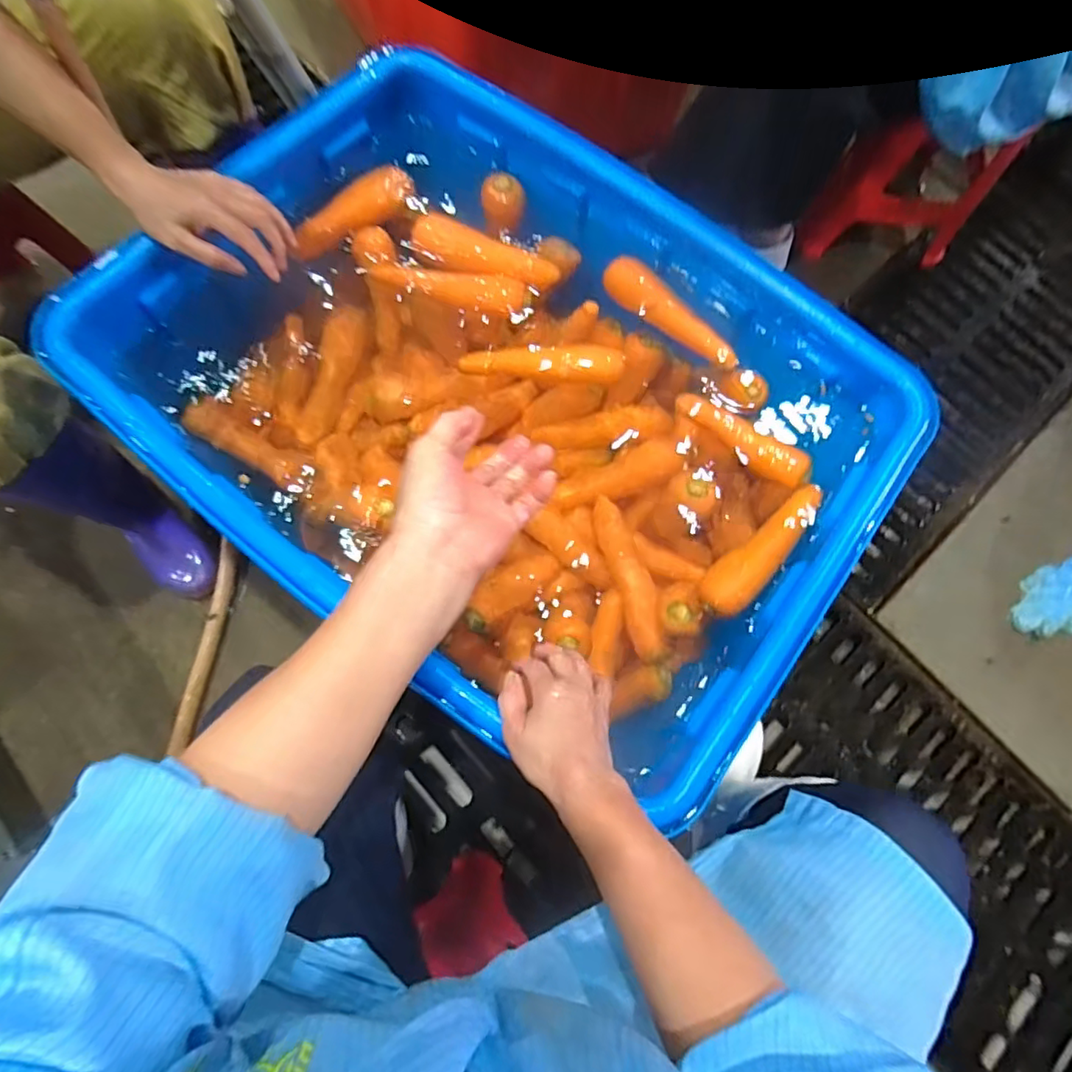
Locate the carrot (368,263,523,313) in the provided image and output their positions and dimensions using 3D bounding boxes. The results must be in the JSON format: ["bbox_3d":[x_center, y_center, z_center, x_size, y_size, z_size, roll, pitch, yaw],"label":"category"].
[{"bbox_3d":[-0.093,-0.277,0.650,0.168,0.035,0.042,2,72,-18],"label":"carrot"}]

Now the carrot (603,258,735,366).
[{"bbox_3d":[0.153,-0.250,0.657,0.174,0.034,0.040,36,74,7],"label":"carrot"}]

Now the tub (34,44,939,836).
[{"bbox_3d":[-0.027,-0.135,0.625,0.706,0.233,0.533,39,74,7],"label":"tub"}]

